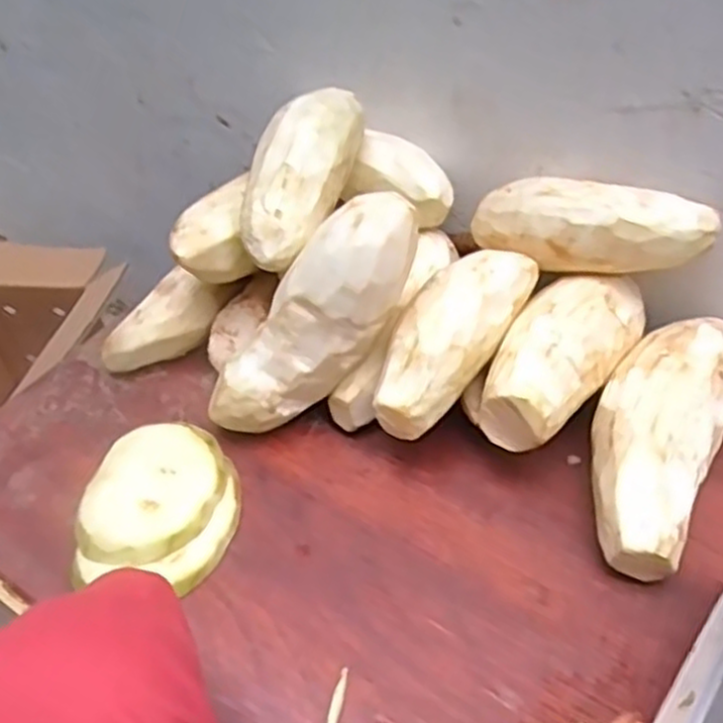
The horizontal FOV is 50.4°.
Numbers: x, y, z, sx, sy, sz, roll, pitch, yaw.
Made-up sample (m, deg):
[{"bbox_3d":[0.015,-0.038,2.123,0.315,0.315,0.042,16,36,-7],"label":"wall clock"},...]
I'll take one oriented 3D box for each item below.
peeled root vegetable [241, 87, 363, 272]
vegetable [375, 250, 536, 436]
[{"bbox_3d":[-0.043,-0.127,0.516,0.054,0.044,0.142,14,67,19],"label":"peeled root vegetable"},{"bbox_3d":[0.057,-0.020,0.503,0.058,0.043,0.149,29,76,31],"label":"vegetable"}]

